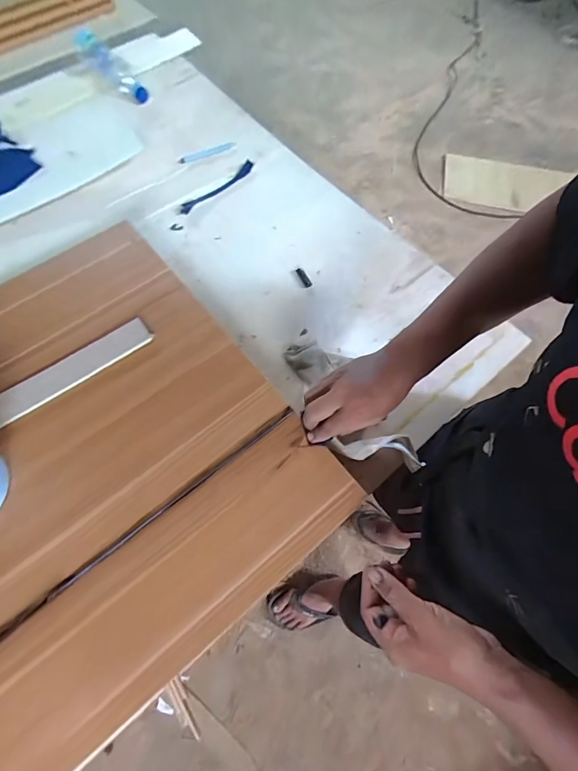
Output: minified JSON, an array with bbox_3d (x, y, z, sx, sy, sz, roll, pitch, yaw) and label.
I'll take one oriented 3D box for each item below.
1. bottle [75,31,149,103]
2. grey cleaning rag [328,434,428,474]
[{"bbox_3d":[-0.487,-0.860,0.998,0.283,0.058,0.070,45,73,3],"label":"bottle"},{"bbox_3d":[0.131,0.100,0.565,0.143,0.051,0.053,5,67,-7],"label":"grey cleaning rag"}]

